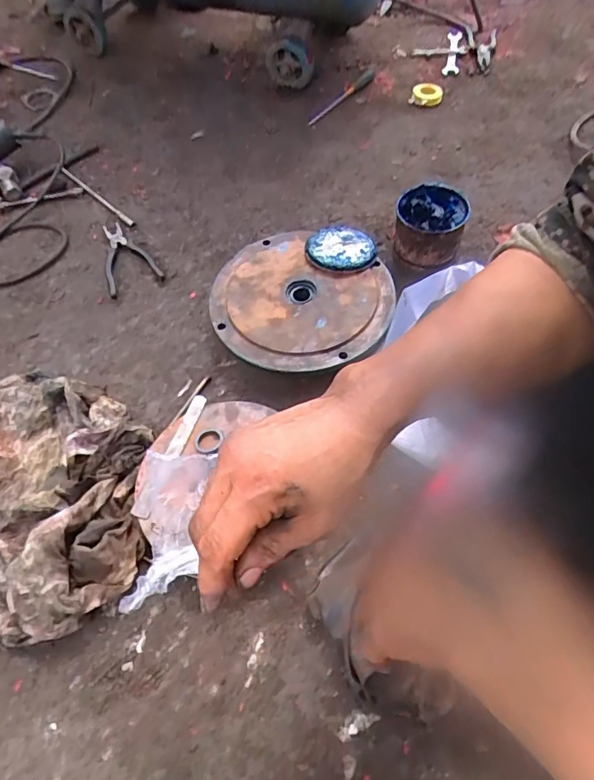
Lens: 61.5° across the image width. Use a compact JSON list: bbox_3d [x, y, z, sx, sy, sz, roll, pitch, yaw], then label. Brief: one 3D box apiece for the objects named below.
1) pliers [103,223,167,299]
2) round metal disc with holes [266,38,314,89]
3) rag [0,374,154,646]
[{"bbox_3d":[-0.333,-0.262,0.966,0.101,0.024,0.182,-24,61,-9],"label":"pliers"},{"bbox_3d":[-0.011,-0.714,1.093,0.109,0.106,0.025,-26,62,-11],"label":"round metal disc with holes"},{"bbox_3d":[-0.358,0.124,0.688,0.301,0.081,0.402,-10,57,-4],"label":"rag"}]

